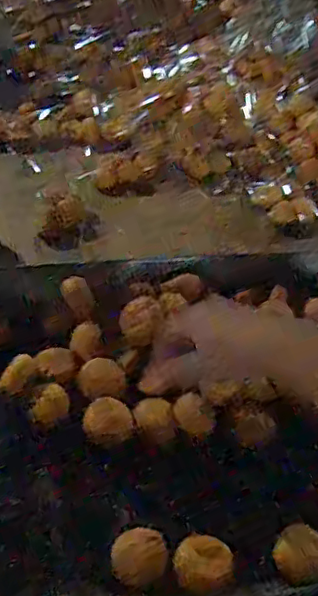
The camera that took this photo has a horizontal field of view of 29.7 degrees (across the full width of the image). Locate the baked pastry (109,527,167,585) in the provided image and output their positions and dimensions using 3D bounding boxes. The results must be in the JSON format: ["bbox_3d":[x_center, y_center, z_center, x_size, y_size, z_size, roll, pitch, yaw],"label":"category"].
[{"bbox_3d":[-0.017,0.221,0.510,0.046,0.026,0.041,1,47,1],"label":"baked pastry"}]

